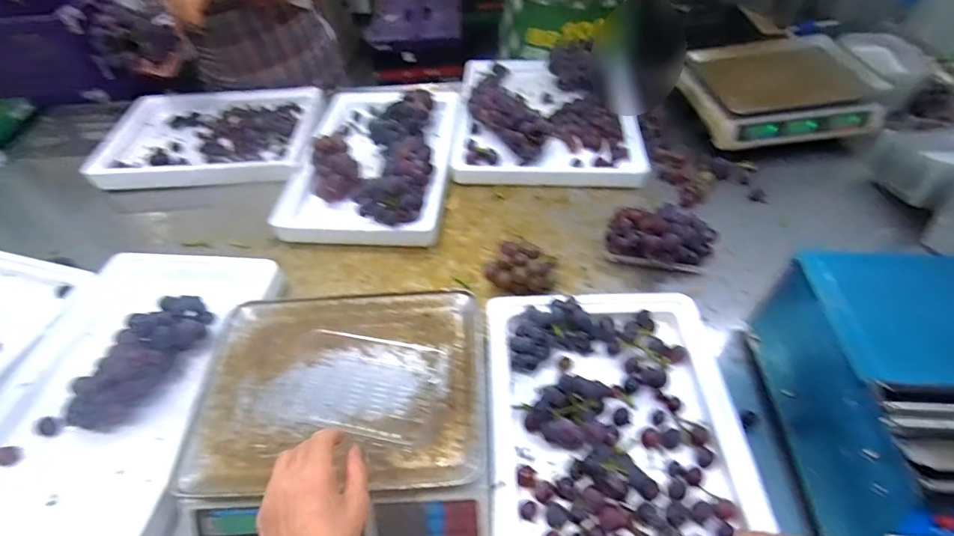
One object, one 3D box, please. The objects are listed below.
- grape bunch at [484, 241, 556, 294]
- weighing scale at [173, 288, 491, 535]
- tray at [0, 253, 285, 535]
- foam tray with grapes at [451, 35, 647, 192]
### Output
[{"bbox_3d":[0.071,-0.005,0.713,0.115,0.062,0.080,1,52,5],"label":"grape bunch"},{"bbox_3d":[-0.152,0.187,0.536,0.333,0.106,0.304,-2,51,2],"label":"weighing scale"},{"bbox_3d":[-0.510,0.142,0.607,0.336,0.087,0.439,4,52,7],"label":"tray"},{"bbox_3d":[0.154,-0.361,0.979,0.385,0.090,0.441,2,52,5],"label":"foam tray with grapes"}]

